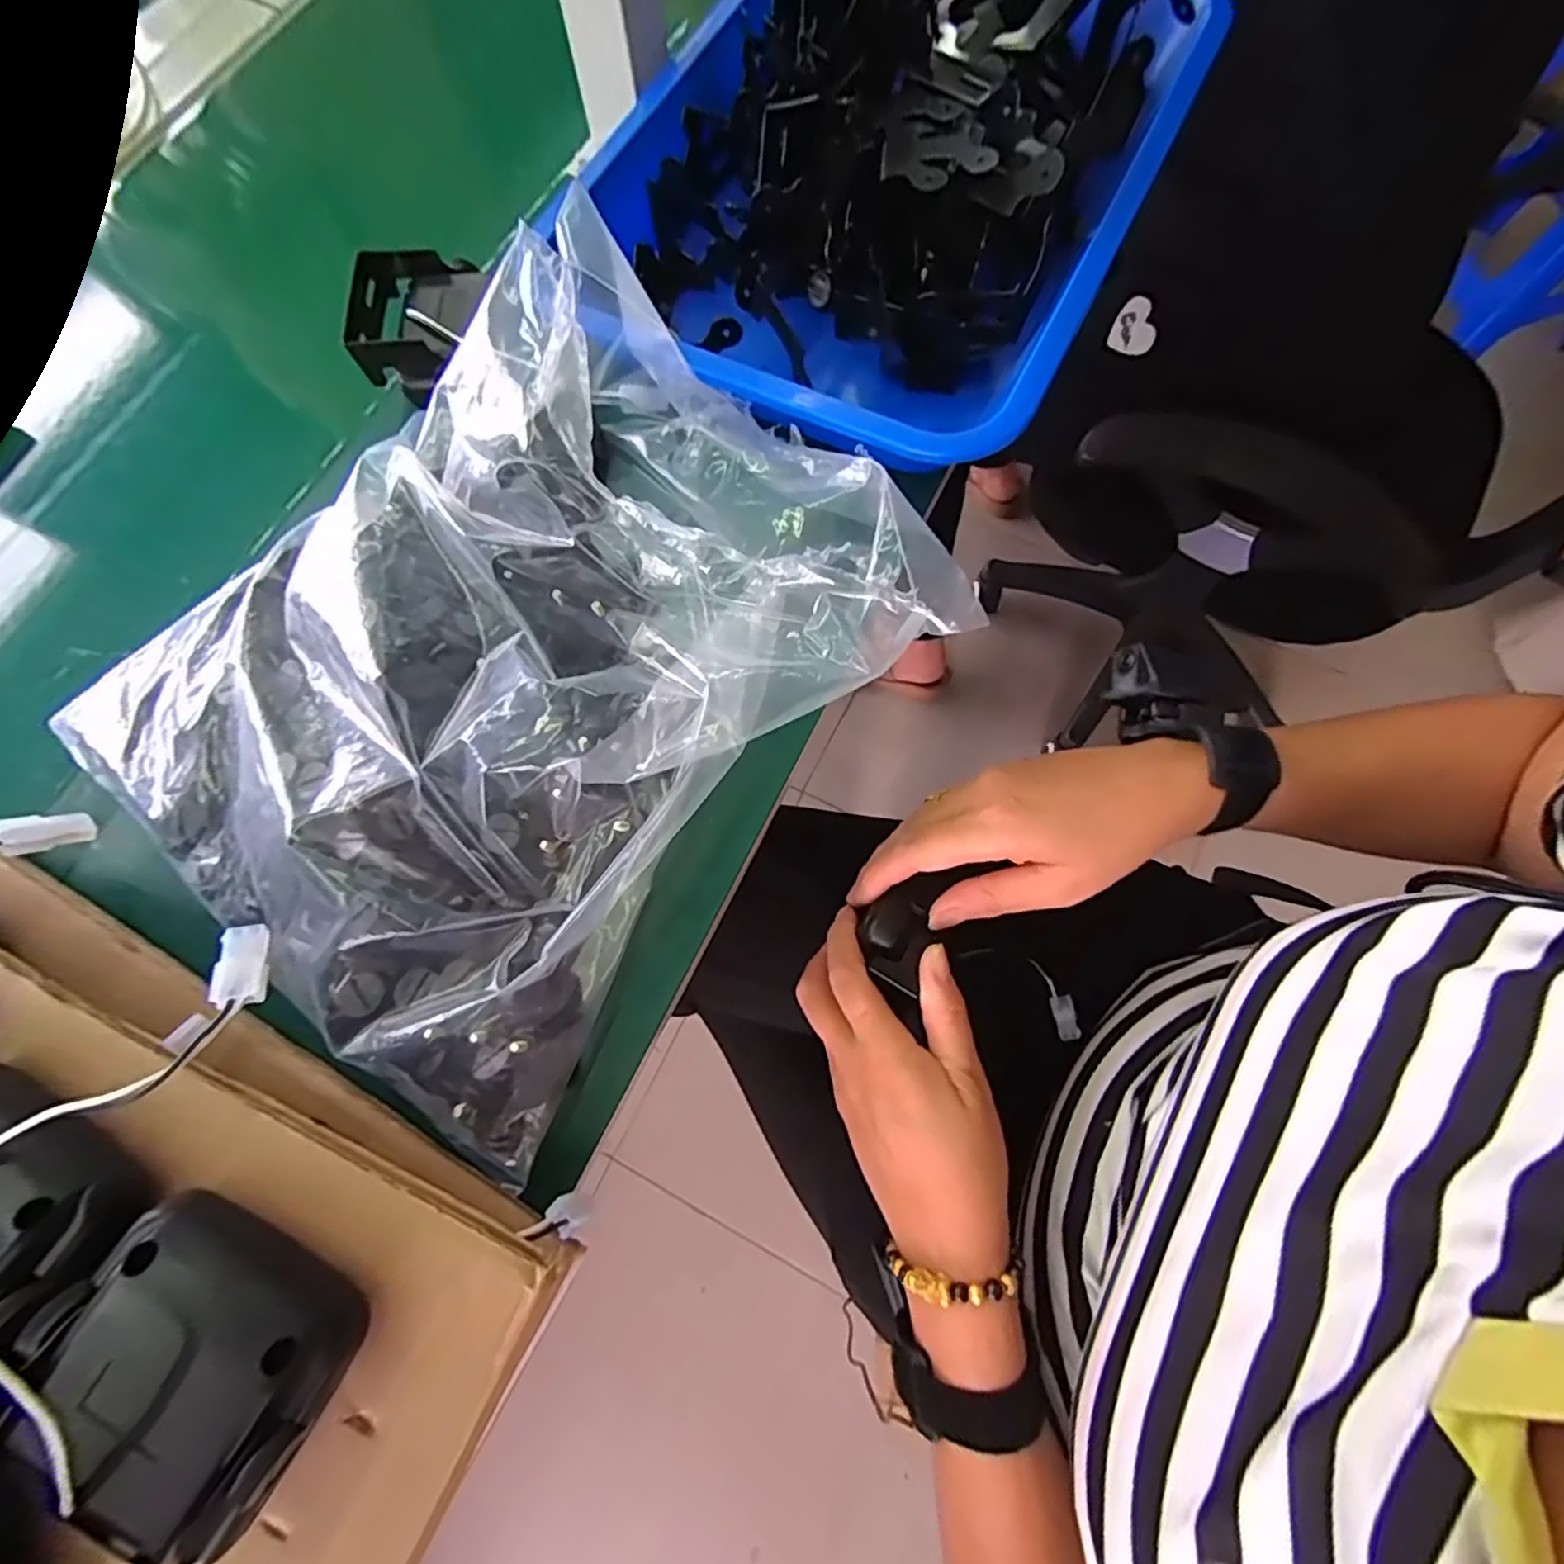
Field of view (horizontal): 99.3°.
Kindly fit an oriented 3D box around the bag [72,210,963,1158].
[{"bbox_3d":[-0.107,-0.058,0.277,0.269,0.072,0.320,40,78,10],"label":"bag"}]

